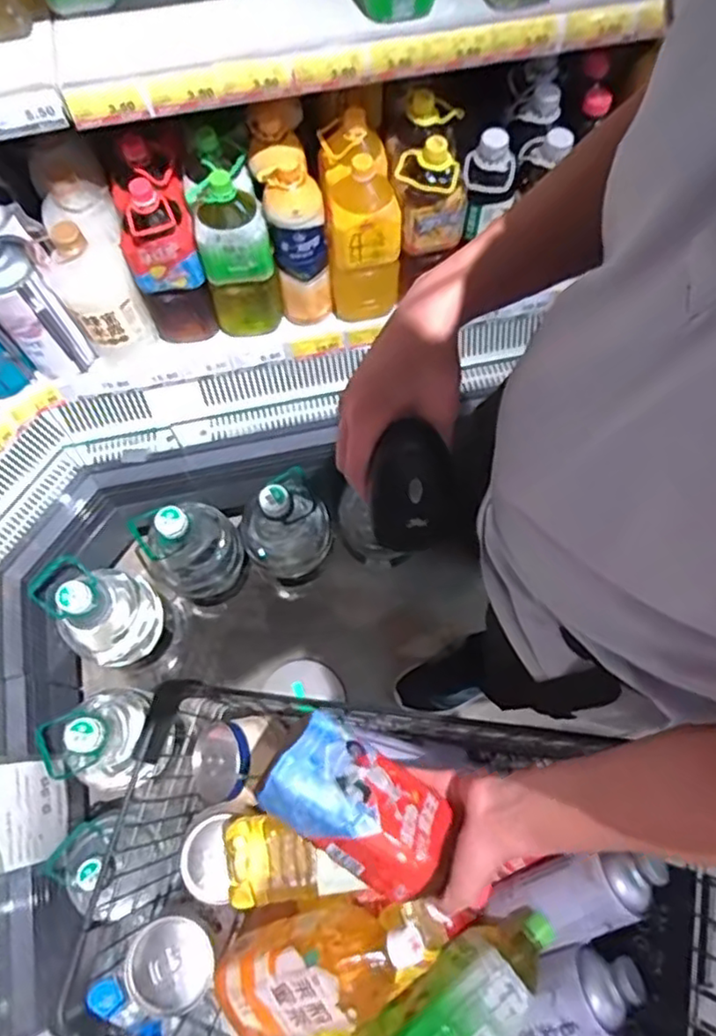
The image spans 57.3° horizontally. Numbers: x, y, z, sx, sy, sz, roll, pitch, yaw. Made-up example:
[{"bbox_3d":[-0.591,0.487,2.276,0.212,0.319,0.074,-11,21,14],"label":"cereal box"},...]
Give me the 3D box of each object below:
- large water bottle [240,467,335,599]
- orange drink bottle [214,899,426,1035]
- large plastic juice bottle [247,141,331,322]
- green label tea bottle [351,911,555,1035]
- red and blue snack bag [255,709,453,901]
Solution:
[{"bbox_3d":[-0.142,0.036,1.331,0.165,0.437,0.163,0,70,1],"label":"large water bottle"},{"bbox_3d":[-0.030,0.450,0.659,0.228,0.095,0.101,-23,85,24],"label":"orange drink bottle"},{"bbox_3d":[-0.106,-0.462,1.077,0.083,0.286,0.122,-16,70,-5],"label":"large plastic juice bottle"},{"bbox_3d":[0.107,0.489,0.660,0.218,0.082,0.084,-33,73,-18],"label":"green label tea bottle"},{"bbox_3d":[0.001,0.254,0.578,0.159,0.049,0.096,32,73,12],"label":"red and blue snack bag"}]

